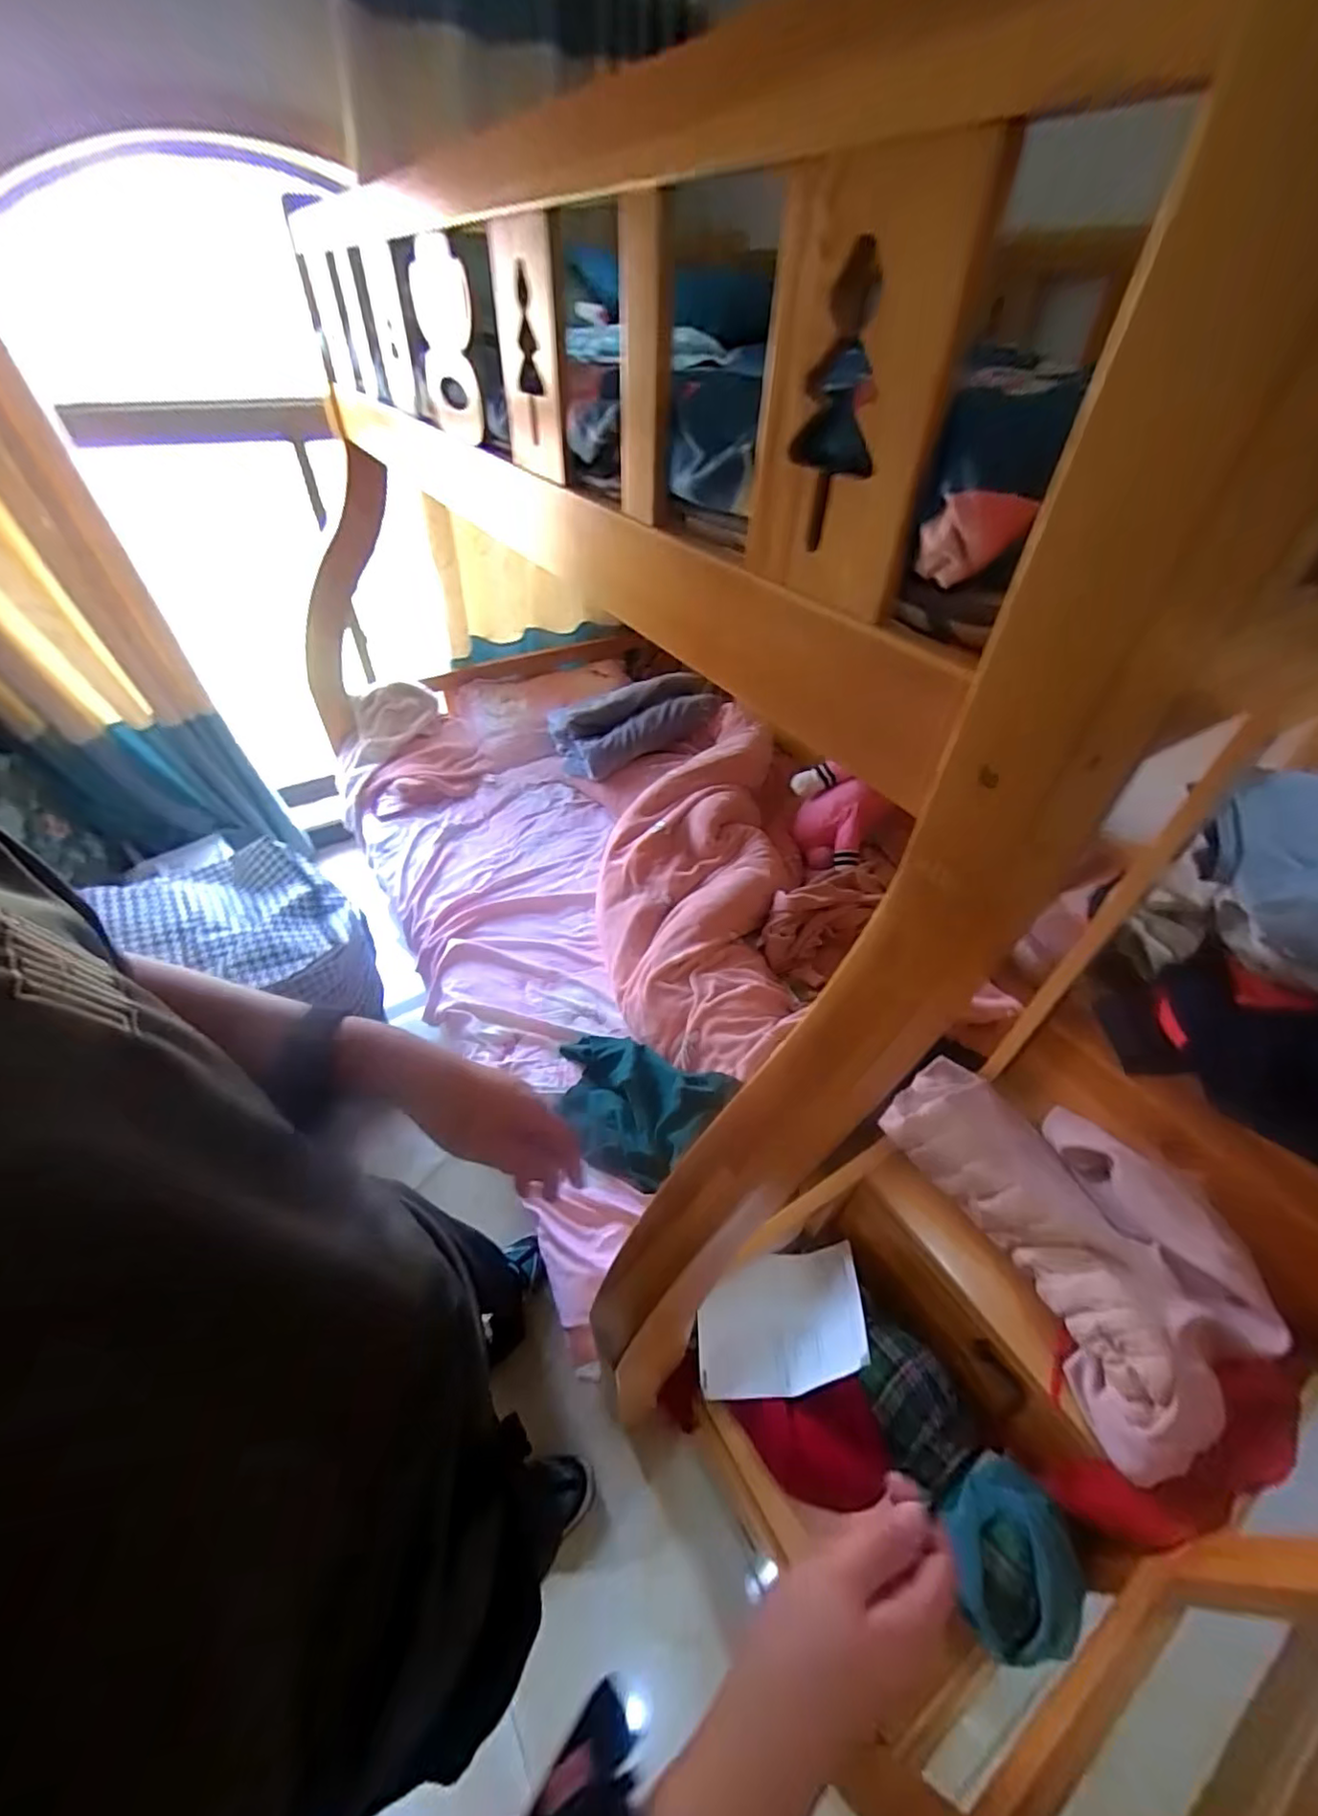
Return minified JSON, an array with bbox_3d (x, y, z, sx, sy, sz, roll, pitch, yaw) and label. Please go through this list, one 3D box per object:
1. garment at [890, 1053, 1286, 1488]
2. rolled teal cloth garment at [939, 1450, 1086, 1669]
[{"bbox_3d":[0.564,0.406,0.850,0.282,0.123,0.476,-18,48,-20],"label":"garment"},{"bbox_3d":[0.448,0.823,0.779,0.153,0.079,0.163,-22,50,-23],"label":"rolled teal cloth garment"}]

